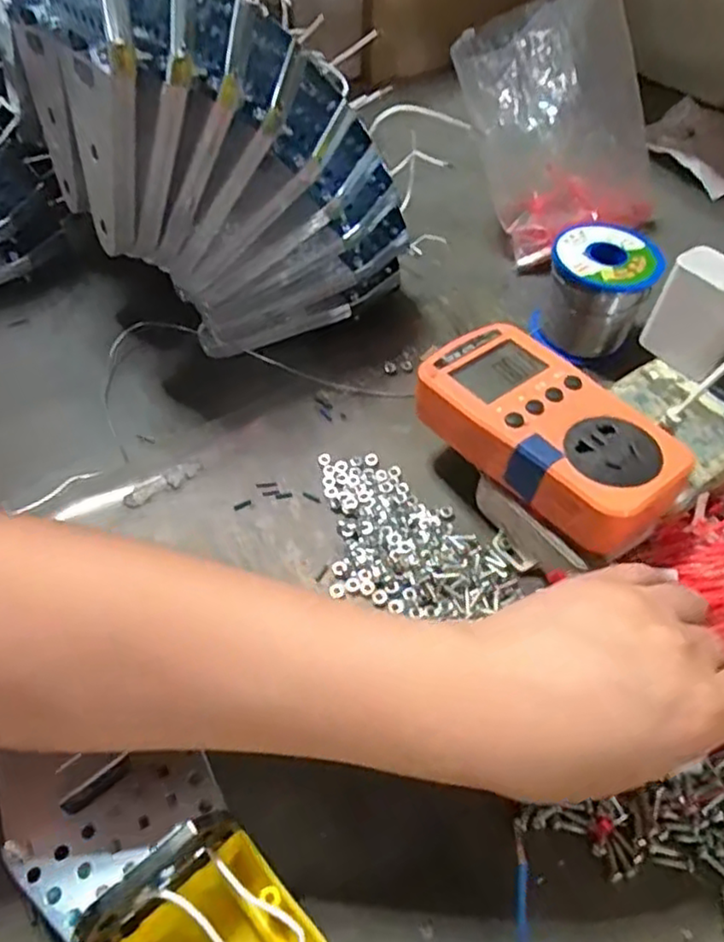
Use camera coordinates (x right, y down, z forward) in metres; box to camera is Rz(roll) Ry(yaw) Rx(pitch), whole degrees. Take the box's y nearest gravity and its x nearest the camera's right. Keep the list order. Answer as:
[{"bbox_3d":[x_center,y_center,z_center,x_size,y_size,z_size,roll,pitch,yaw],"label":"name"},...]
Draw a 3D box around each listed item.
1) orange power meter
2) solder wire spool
[{"bbox_3d":[0.086,-0.018,0.324,0.069,0.033,0.130,-33,60,-25],"label":"orange power meter"},{"bbox_3d":[0.148,-0.113,0.428,0.060,0.058,0.067,21,56,15],"label":"solder wire spool"}]

